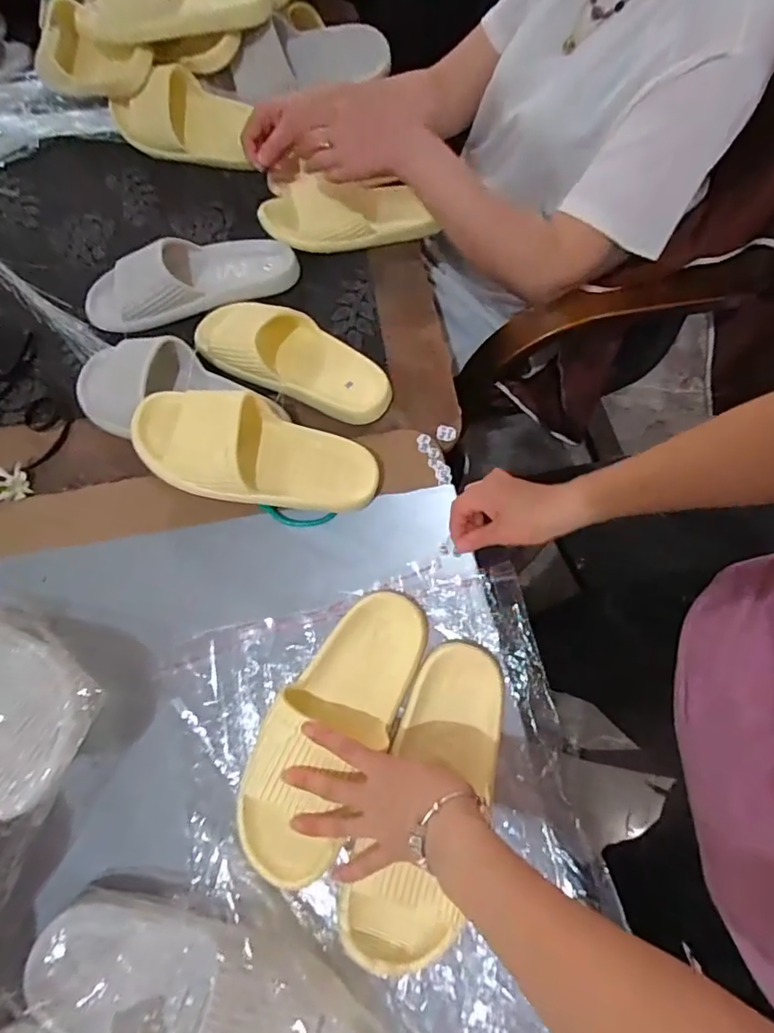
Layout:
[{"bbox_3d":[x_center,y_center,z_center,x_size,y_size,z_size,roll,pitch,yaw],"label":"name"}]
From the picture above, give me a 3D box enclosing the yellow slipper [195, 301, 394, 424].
[{"bbox_3d":[-0.106,-0.188,0.617,0.243,0.057,0.098,27,70,10],"label":"yellow slipper"}]

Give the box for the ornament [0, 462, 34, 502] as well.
[{"bbox_3d":[-0.416,-0.036,0.578,0.040,0.014,0.044,0,68,0],"label":"ornament"}]

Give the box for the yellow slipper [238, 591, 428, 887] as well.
[{"bbox_3d":[-0.046,0.181,0.466,0.098,0.046,0.250,28,70,10],"label":"yellow slipper"}]

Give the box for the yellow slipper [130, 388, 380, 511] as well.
[{"bbox_3d":[-0.133,-0.056,0.540,0.250,0.088,0.095,12,69,4],"label":"yellow slipper"}]

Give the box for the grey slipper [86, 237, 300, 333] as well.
[{"bbox_3d":[-0.252,-0.310,0.671,0.272,0.063,0.109,-15,69,-6],"label":"grey slipper"}]

